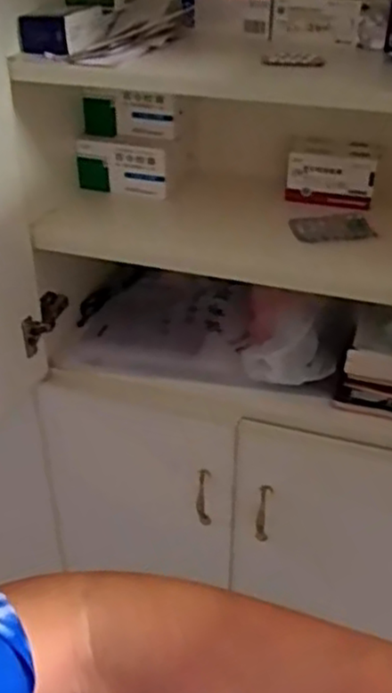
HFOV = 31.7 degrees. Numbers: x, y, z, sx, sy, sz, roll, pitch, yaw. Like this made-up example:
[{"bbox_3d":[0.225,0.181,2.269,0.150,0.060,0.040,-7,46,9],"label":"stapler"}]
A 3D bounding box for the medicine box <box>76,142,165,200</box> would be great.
[{"bbox_3d":[-0.110,-0.258,1.010,0.129,0.073,0.018,6,35,8],"label":"medicine box"}]

